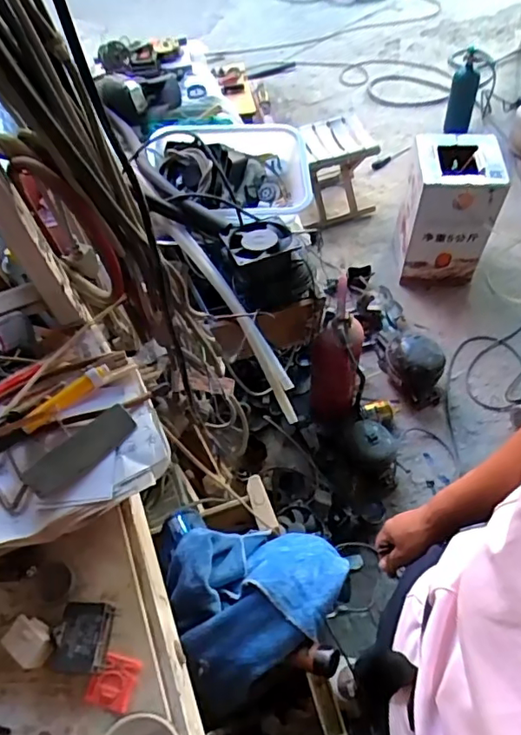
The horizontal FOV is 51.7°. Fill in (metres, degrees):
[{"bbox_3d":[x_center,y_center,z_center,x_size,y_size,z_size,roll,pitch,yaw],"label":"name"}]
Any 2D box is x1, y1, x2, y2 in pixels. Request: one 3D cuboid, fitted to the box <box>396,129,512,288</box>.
[{"bbox_3d":[0.604,-0.504,1.751,0.276,0.405,0.281,-2,56,4],"label":"box"}]

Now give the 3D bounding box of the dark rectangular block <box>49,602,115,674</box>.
[{"bbox_3d":[-0.132,0.202,0.403,0.042,0.022,0.046,0,56,5],"label":"dark rectangular block"}]

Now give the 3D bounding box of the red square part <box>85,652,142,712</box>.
[{"bbox_3d":[-0.108,0.230,0.394,0.032,0.004,0.034,10,58,12],"label":"red square part"}]

